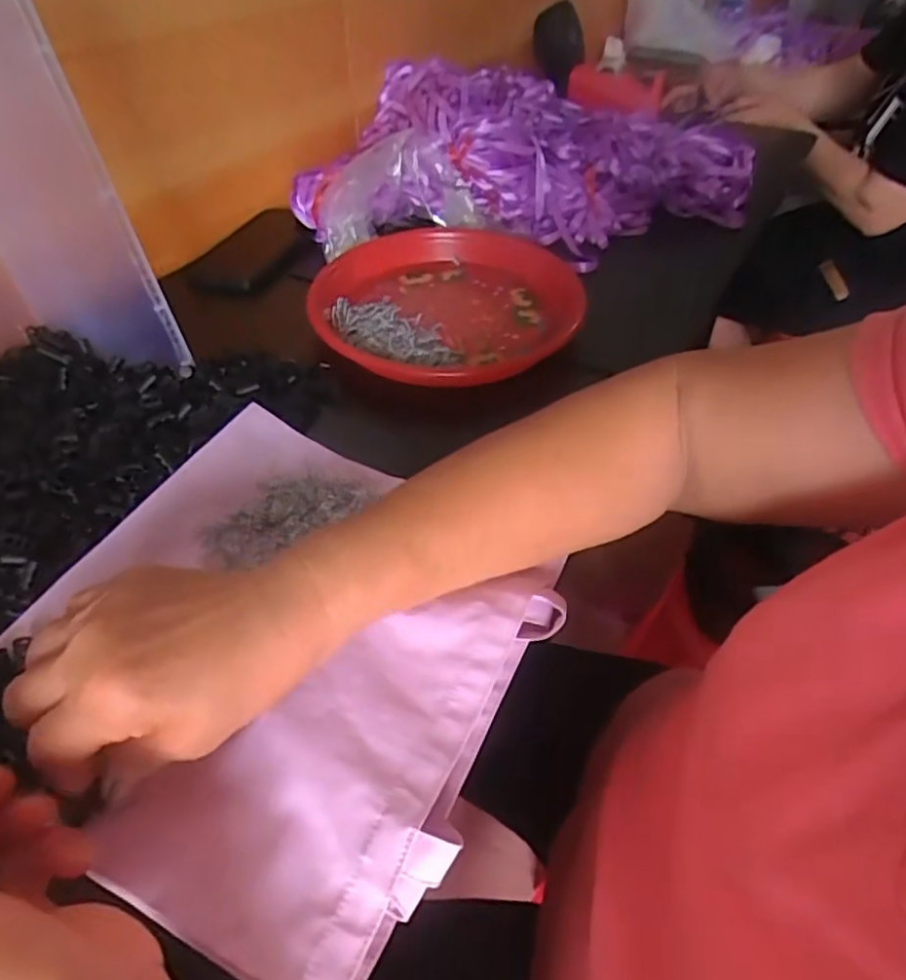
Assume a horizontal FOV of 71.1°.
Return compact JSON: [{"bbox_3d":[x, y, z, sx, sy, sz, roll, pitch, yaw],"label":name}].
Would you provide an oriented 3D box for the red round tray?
[{"bbox_3d":[-0.002,-0.175,0.582,0.222,0.032,0.246,21,48,19],"label":"red round tray"}]

